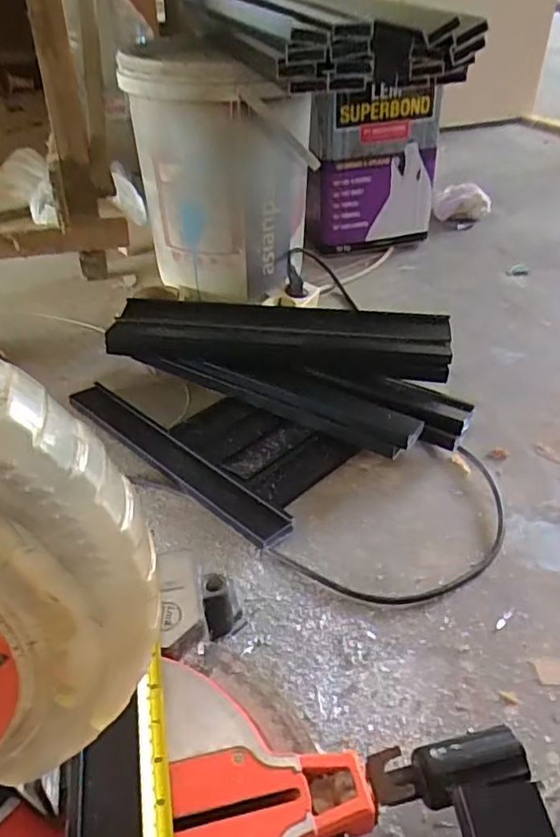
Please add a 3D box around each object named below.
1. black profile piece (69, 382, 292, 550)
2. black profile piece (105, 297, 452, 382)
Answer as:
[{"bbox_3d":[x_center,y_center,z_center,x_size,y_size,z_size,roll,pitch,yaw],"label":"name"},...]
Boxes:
[{"bbox_3d":[-0.135,0.047,0.762,0.376,0.026,0.049,30,46,32],"label":"black profile piece"},{"bbox_3d":[-0.004,-0.114,0.857,0.460,0.049,0.106,6,38,5],"label":"black profile piece"}]

